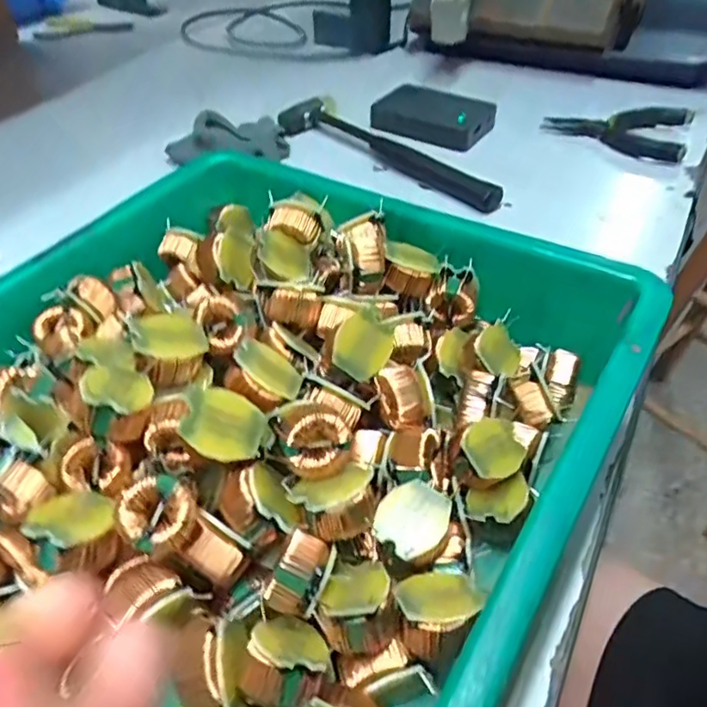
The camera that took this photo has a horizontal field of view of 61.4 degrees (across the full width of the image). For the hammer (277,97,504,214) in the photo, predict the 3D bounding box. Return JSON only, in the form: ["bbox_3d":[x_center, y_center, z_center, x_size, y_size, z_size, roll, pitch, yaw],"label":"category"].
[{"bbox_3d":[0.023,-0.178,0.523,0.239,0.021,0.040,35,55,30],"label":"hammer"}]

